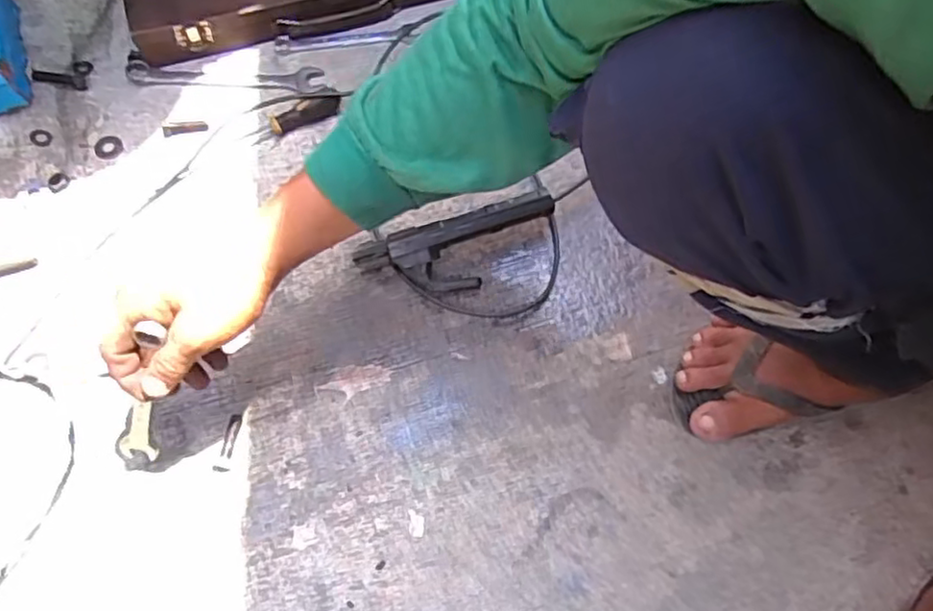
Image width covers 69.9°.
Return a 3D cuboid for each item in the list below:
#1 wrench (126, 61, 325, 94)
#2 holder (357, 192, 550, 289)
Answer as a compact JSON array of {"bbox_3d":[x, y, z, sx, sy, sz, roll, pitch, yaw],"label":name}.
[{"bbox_3d":[-0.254,-0.242,0.700,0.204,0.010,0.033,3,68,2],"label":"wrench"},{"bbox_3d":[-0.008,-0.047,0.601,0.188,0.051,0.055,-16,69,-5],"label":"holder"}]

